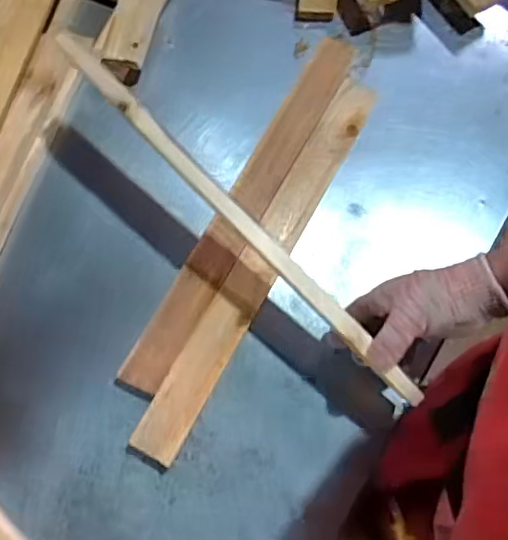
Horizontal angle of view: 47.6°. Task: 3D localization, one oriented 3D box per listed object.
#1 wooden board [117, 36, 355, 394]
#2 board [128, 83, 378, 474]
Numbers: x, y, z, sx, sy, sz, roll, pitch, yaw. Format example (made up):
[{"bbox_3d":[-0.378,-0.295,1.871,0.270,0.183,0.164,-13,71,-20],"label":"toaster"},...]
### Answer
[{"bbox_3d":[-0.003,-0.090,0.688,0.050,0.020,0.511,27,74,8],"label":"wooden board"},{"bbox_3d":[0.016,-0.025,0.669,0.048,0.023,0.518,28,74,8],"label":"board"}]

